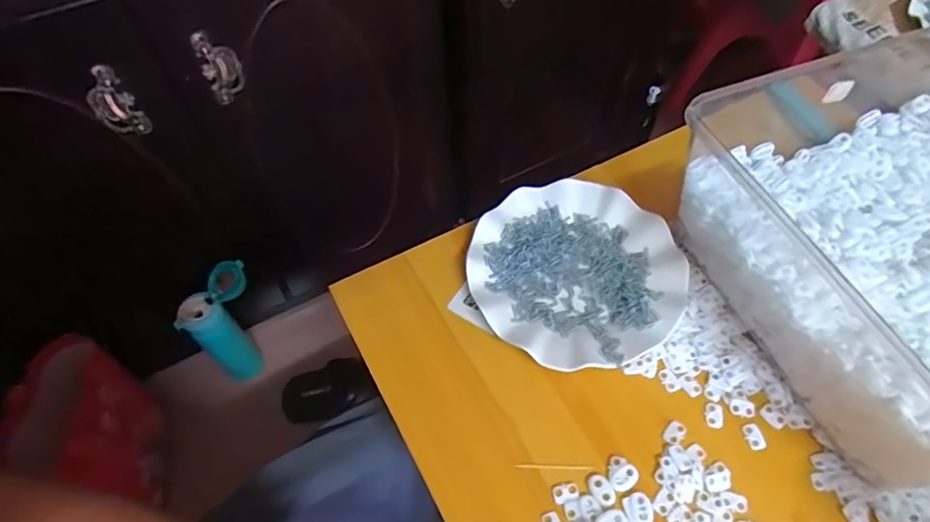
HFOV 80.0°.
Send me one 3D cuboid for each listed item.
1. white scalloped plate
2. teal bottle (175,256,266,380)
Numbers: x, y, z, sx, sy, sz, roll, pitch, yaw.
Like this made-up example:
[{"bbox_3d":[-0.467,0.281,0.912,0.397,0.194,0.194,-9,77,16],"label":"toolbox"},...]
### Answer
[{"bbox_3d":[0.096,0.009,0.486,0.177,0.021,0.177,0,56,0],"label":"white scalloped plate"},{"bbox_3d":[-0.368,0.108,0.889,0.056,0.235,0.118,34,63,20],"label":"teal bottle"}]

